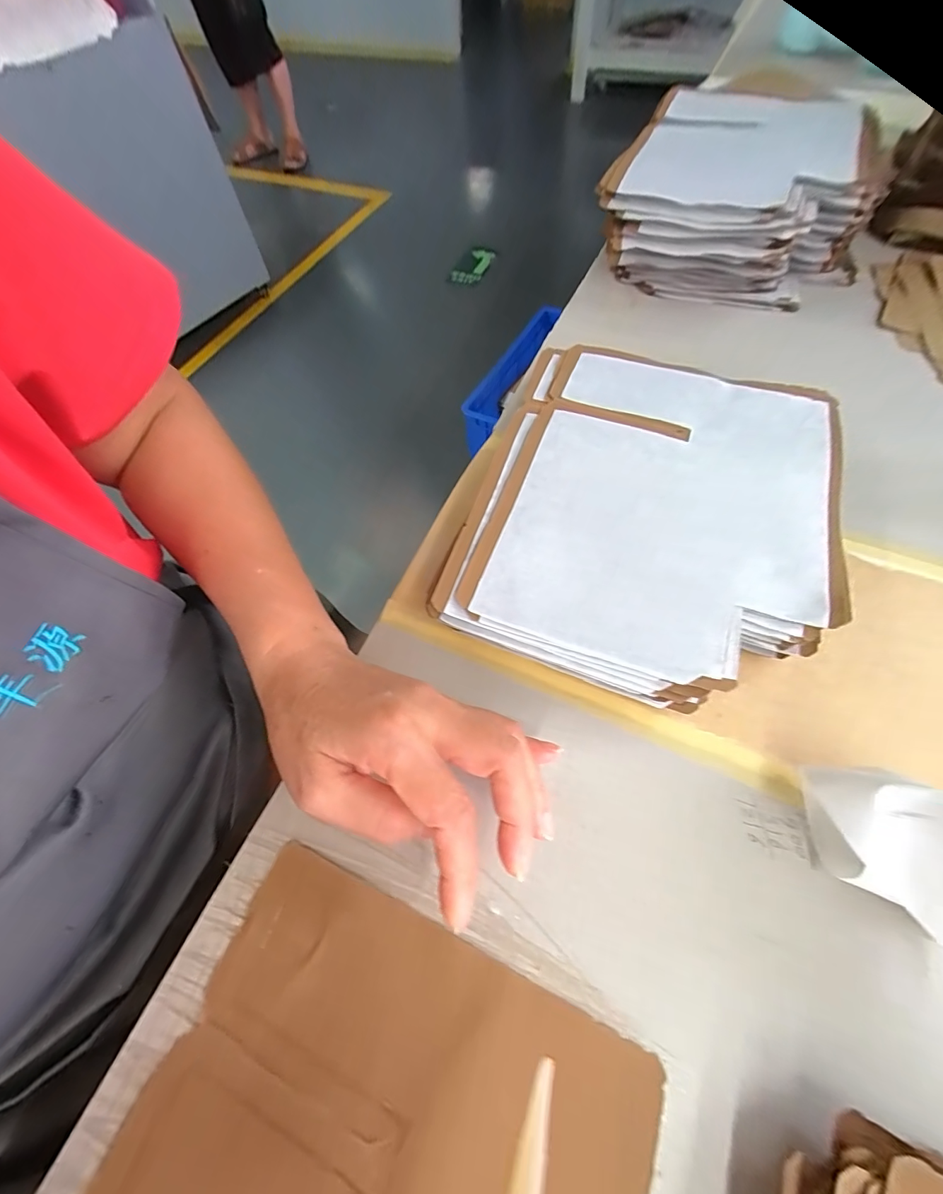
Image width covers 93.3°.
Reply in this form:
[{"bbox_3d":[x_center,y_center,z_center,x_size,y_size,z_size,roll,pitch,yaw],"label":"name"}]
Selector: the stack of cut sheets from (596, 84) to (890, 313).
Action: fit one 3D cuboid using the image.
[{"bbox_3d":[0.264,-0.396,0.439,0.231,0.089,0.243,15,64,12],"label":"stack of cut sheets"}]

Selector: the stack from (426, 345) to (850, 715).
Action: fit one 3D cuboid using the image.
[{"bbox_3d":[0.115,-0.060,0.293,0.212,0.039,0.259,15,65,11],"label":"stack"}]

